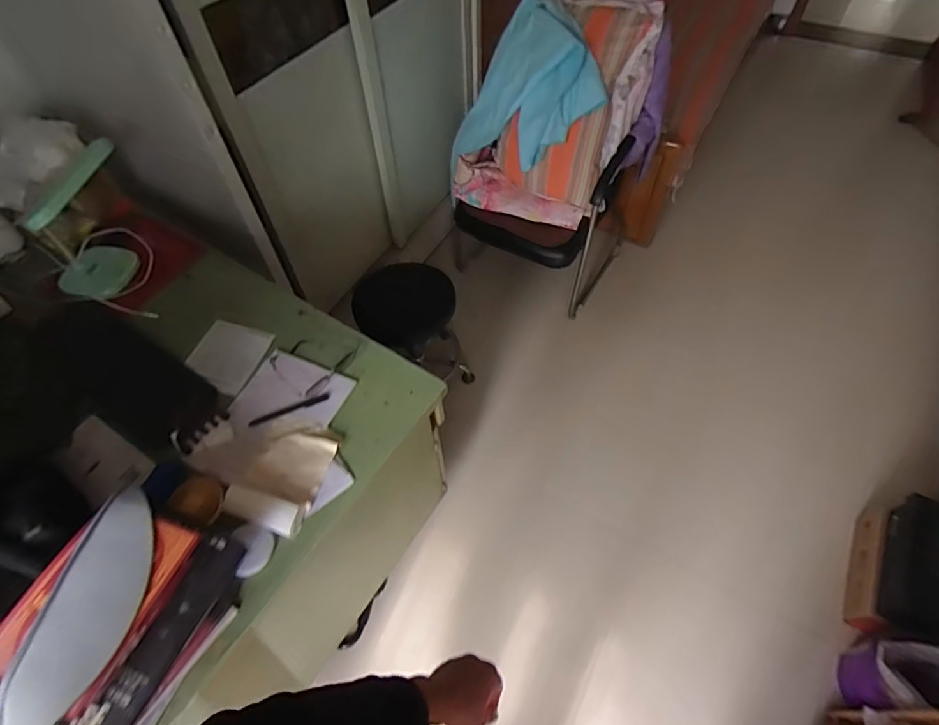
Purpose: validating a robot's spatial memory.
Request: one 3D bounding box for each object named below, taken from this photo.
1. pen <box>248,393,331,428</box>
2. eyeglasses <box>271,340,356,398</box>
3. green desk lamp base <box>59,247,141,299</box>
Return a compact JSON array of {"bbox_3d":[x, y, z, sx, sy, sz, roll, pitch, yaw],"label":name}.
[{"bbox_3d":[-0.332,0.087,0.927,0.147,0.012,0.013,-20,57,-11],"label":"pen"},{"bbox_3d":[-0.307,-0.003,0.976,0.133,0.028,0.134,34,63,23],"label":"eyeglasses"},{"bbox_3d":[-0.808,-0.198,1.103,0.031,0.094,0.144,14,65,44],"label":"green desk lamp base"}]

